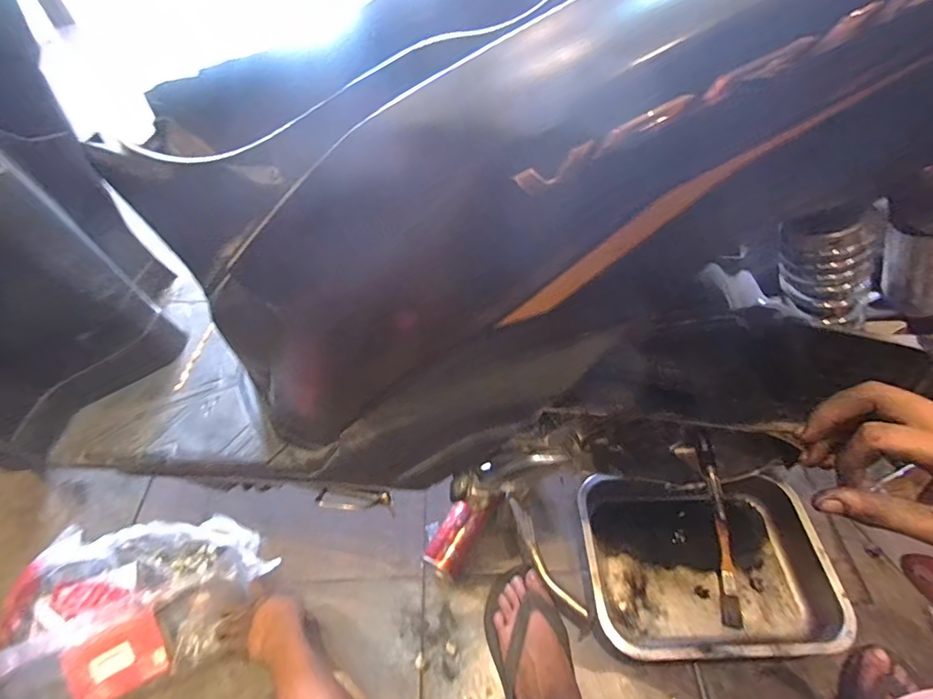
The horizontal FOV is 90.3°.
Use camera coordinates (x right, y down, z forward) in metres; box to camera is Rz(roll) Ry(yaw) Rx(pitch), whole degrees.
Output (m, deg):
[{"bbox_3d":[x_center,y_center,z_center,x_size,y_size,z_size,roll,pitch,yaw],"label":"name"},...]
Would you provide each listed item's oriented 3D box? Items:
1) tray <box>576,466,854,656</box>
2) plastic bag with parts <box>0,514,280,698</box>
[{"bbox_3d":[0.373,0.347,0.745,0.358,0.103,0.237,-4,52,1],"label":"tray"},{"bbox_3d":[-0.529,0.407,0.733,0.391,0.060,0.257,-12,53,-5],"label":"plastic bag with parts"}]

